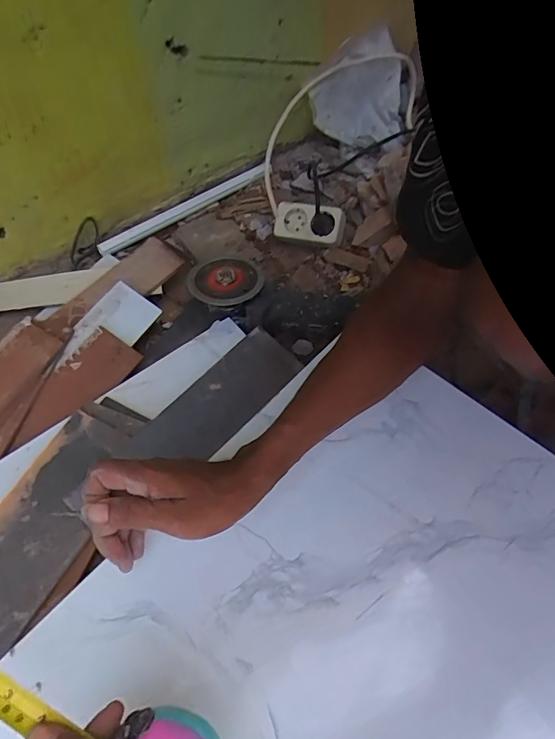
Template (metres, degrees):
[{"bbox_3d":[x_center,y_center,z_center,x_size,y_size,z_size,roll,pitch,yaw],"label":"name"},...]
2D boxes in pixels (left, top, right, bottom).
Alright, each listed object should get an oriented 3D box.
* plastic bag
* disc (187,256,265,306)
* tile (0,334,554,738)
[{"bbox_3d":[0.139,-0.474,0.784,0.170,0.158,0.053,-6,58,-4],"label":"plastic bag"},{"bbox_3d":[-0.069,-0.120,0.609,0.095,0.010,0.082,4,59,1],"label":"disc"},{"bbox_3d":[0.106,0.239,0.358,0.484,0.016,0.489,39,66,20],"label":"tile"}]

